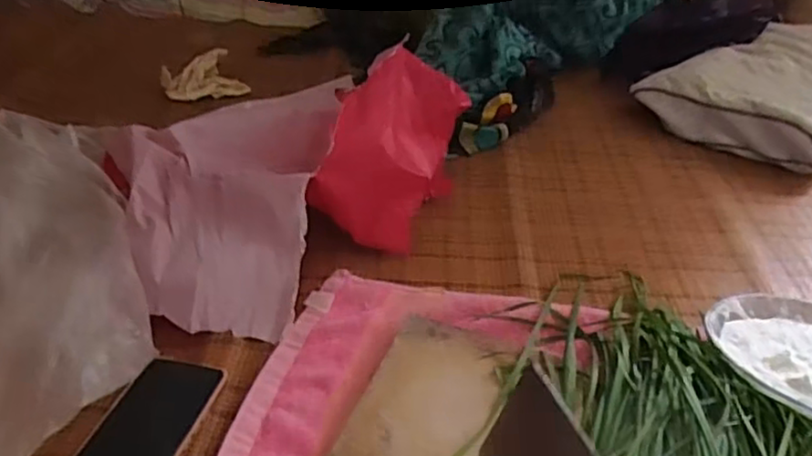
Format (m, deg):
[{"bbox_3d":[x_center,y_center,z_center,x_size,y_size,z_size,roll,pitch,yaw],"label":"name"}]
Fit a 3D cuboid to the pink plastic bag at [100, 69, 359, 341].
[{"bbox_3d":[-0.192,-0.081,0.704,0.223,0.065,0.387,17,47,-11],"label":"pink plastic bag"}]

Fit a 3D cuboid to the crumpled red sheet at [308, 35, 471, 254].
[{"bbox_3d":[-0.012,-0.090,0.765,0.104,0.137,0.248,15,37,16],"label":"crumpled red sheet"}]

